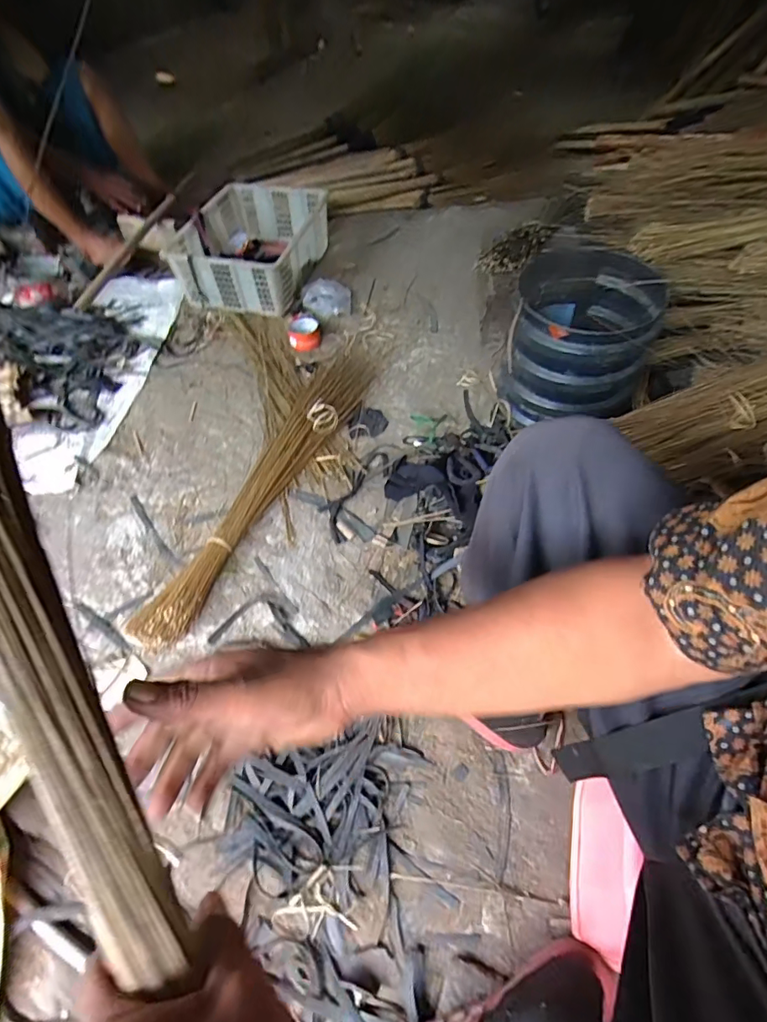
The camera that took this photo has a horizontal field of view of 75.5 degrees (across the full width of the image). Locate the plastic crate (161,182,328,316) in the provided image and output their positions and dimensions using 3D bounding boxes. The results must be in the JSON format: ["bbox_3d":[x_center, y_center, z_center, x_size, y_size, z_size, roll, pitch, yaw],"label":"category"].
[{"bbox_3d":[-0.347,-0.719,1.346,0.298,0.144,0.409,12,54,11],"label":"plastic crate"}]

